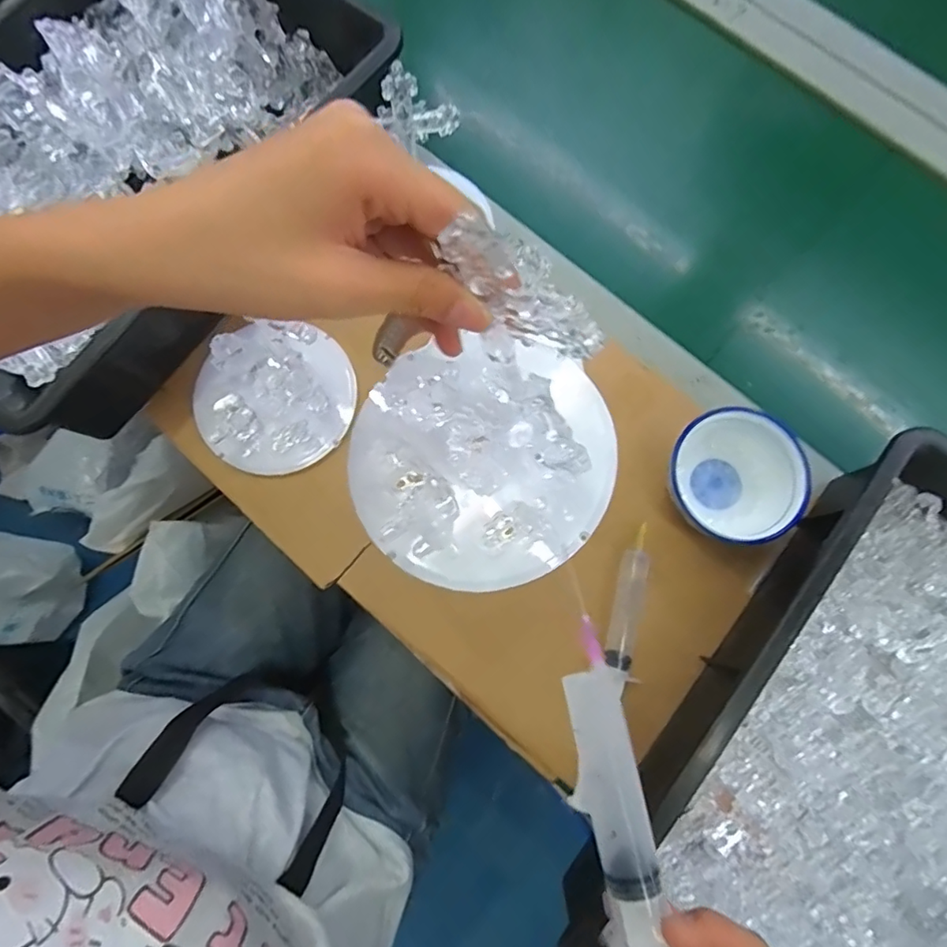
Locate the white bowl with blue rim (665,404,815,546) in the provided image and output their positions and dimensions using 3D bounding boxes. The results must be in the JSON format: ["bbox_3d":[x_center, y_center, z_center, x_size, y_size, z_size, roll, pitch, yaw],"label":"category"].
[{"bbox_3d":[0.194,0.003,0.413,0.095,0.059,0.095,0,78,0],"label":"white bowl with blue rim"}]

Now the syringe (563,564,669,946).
[{"bbox_3d":[0.057,0.151,0.200,0.026,0.018,0.197,-9,73,-2],"label":"syringe"}]

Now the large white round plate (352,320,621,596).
[{"bbox_3d":[0.005,-0.008,0.259,0.124,0.025,0.116,0,78,0],"label":"large white round plate"}]

